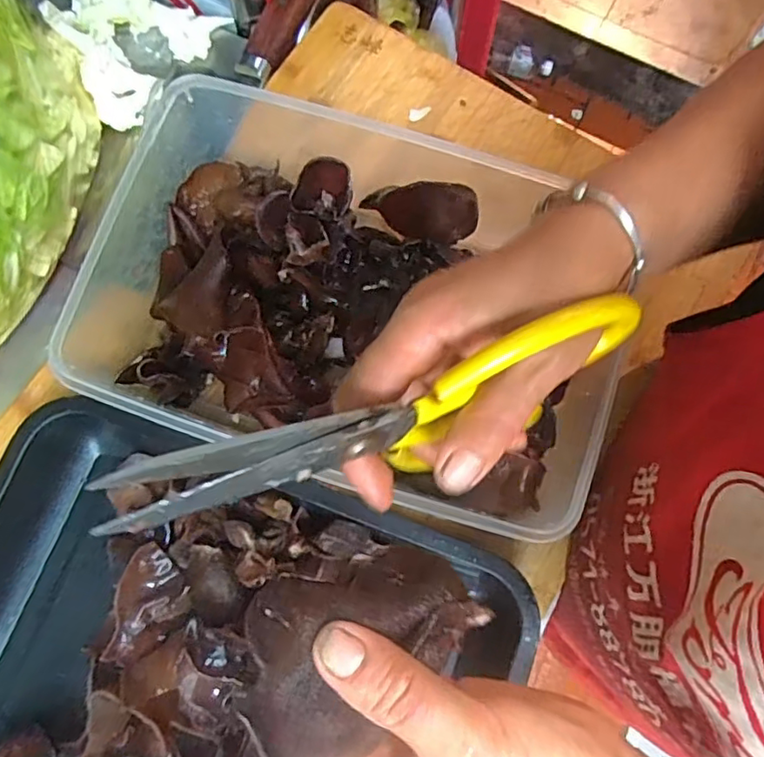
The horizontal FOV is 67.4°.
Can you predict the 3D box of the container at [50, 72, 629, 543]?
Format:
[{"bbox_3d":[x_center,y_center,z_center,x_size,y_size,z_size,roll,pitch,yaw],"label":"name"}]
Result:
[{"bbox_3d":[-0.034,-0.055,0.387,0.350,0.096,0.207,20,79,5],"label":"container"}]

